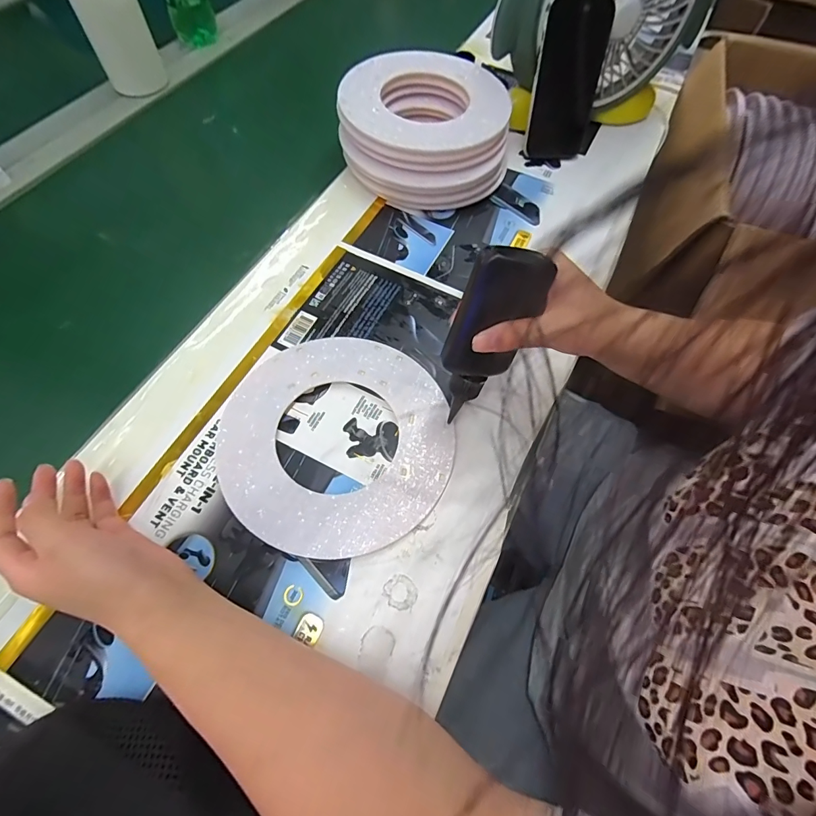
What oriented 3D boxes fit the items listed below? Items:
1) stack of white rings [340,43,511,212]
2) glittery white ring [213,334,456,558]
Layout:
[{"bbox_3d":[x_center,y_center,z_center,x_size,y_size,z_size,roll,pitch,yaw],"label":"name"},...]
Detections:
[{"bbox_3d":[0.020,-0.329,0.499,0.196,0.072,0.192,5,63,0],"label":"stack of white rings"},{"bbox_3d":[-0.060,0.023,0.353,0.192,0.007,0.190,1,64,-3],"label":"glittery white ring"}]

